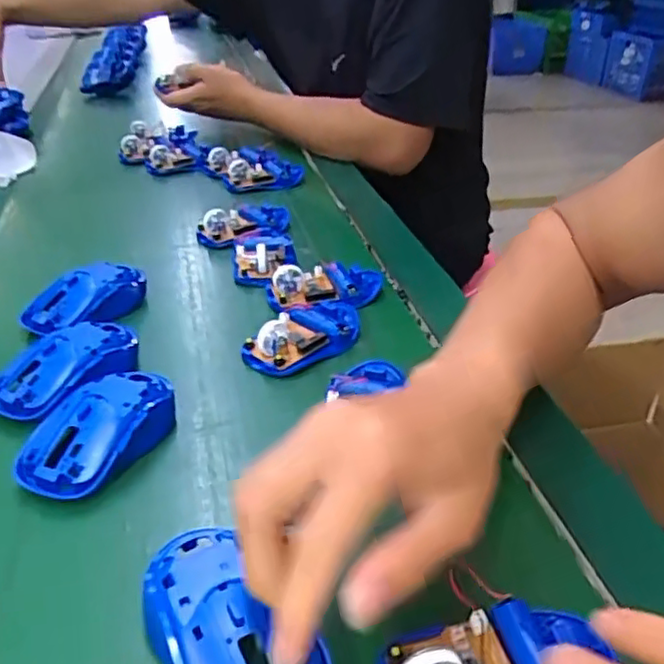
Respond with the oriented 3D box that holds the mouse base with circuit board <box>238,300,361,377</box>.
[{"bbox_3d":[-0.019,-0.004,0.505,0.050,0.030,0.104,29,42,36],"label":"mouse base with circuit board"}]

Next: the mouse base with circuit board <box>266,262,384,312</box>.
[{"bbox_3d":[-0.005,-0.043,0.576,0.101,0.032,0.056,-3,33,-7],"label":"mouse base with circuit board"}]

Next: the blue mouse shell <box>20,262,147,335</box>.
[{"bbox_3d":[-0.202,-0.029,0.548,0.103,0.038,0.041,-26,42,-35],"label":"blue mouse shell"}]

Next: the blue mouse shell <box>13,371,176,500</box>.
[{"bbox_3d":[-0.139,0.059,0.402,0.055,0.032,0.102,20,37,26],"label":"blue mouse shell"}]

